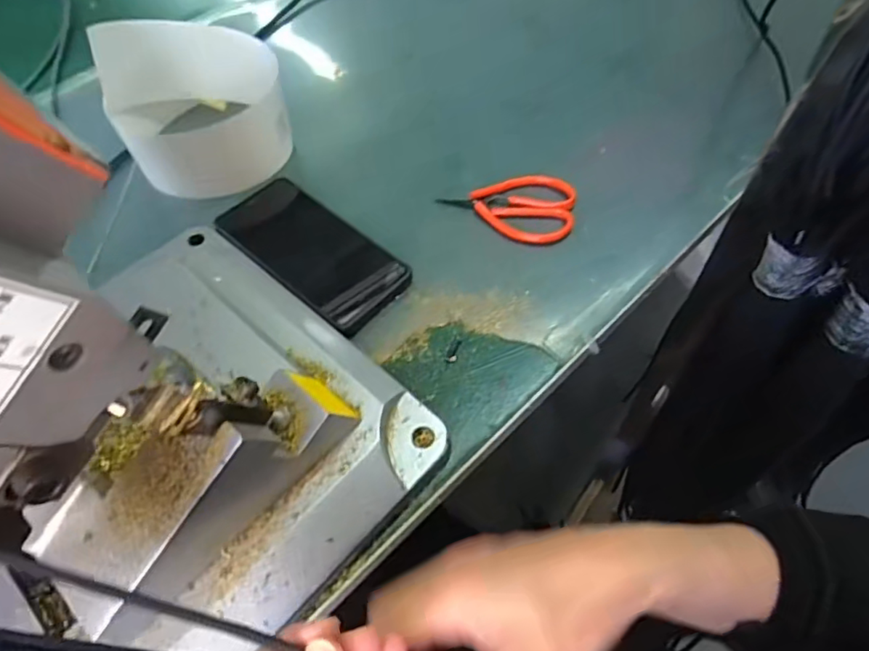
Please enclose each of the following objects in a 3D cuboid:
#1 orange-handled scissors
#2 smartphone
[{"bbox_3d":[0.061,-0.098,0.477,0.109,0.014,0.060,6,57,8],"label":"orange-handled scissors"},{"bbox_3d":[-0.101,-0.062,0.463,0.167,0.013,0.078,36,66,24],"label":"smartphone"}]

